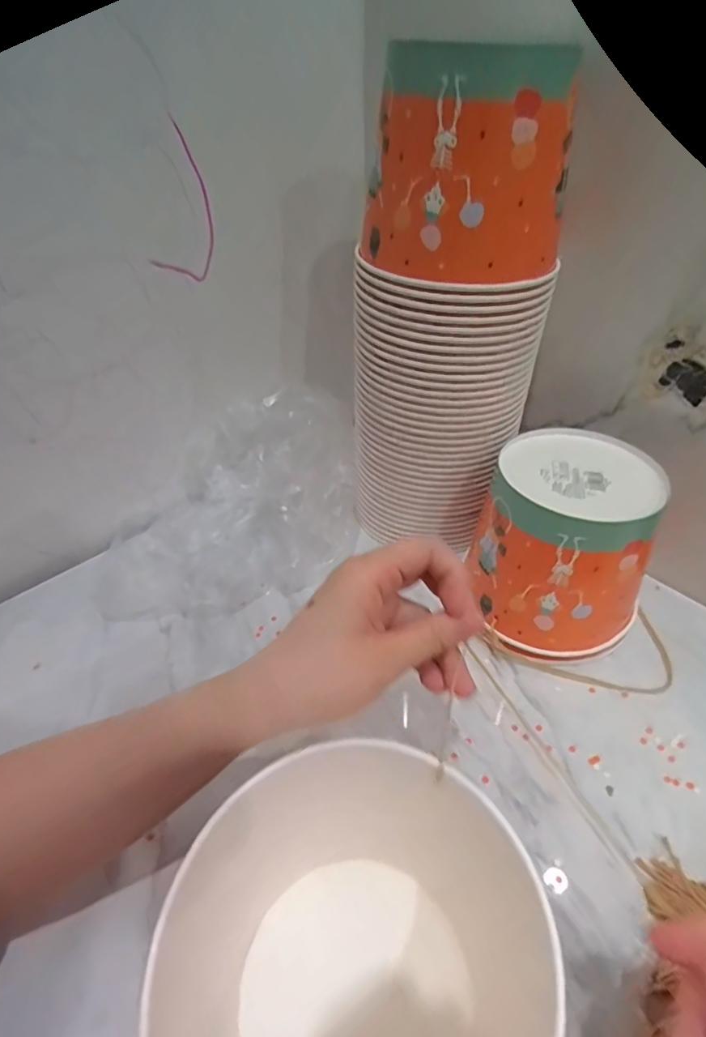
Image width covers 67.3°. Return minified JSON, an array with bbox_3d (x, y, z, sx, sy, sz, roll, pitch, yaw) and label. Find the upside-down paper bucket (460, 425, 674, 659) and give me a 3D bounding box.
[{"bbox_3d":[0.182,0.027,0.461,0.133,0.151,0.142,-1,42,1],"label":"upside-down paper bucket"}]

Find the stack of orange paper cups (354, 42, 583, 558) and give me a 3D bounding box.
[{"bbox_3d":[0.075,-0.151,0.450,0.130,0.365,0.116,29,50,30],"label":"stack of orange paper cups"}]

